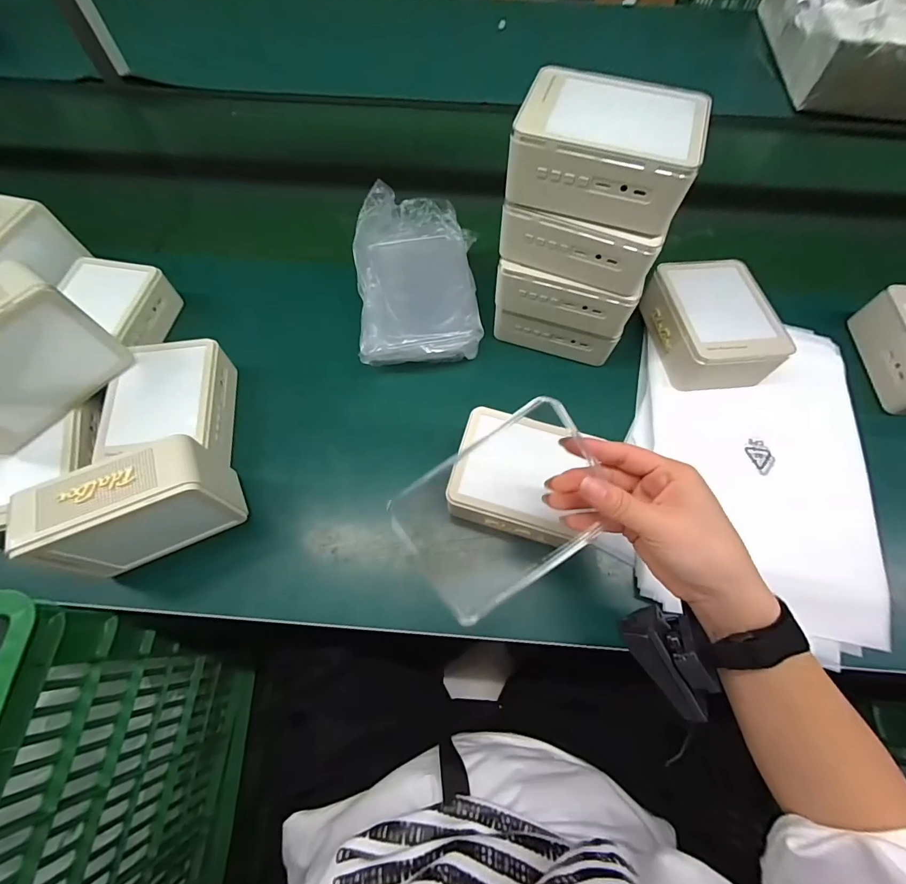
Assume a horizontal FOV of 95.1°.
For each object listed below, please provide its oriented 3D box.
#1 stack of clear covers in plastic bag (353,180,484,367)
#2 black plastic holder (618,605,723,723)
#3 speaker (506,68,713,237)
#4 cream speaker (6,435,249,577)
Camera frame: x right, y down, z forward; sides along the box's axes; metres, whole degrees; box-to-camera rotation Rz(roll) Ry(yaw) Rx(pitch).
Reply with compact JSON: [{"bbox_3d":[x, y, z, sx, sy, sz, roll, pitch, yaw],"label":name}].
[{"bbox_3d":[-0.040,-0.197,0.478,0.139,0.083,0.212,-1,70,-6],"label":"stack of clear covers in plastic bag"},{"bbox_3d":[0.152,0.145,0.277,0.038,0.035,0.072,-31,68,-15],"label":"black plastic holder"},{"bbox_3d":[0.124,-0.241,0.345,0.137,0.061,0.099,16,64,7],"label":"speaker"},{"bbox_3d":[-0.274,0.058,0.369,0.135,0.111,0.060,-22,66,-11],"label":"cream speaker"}]

